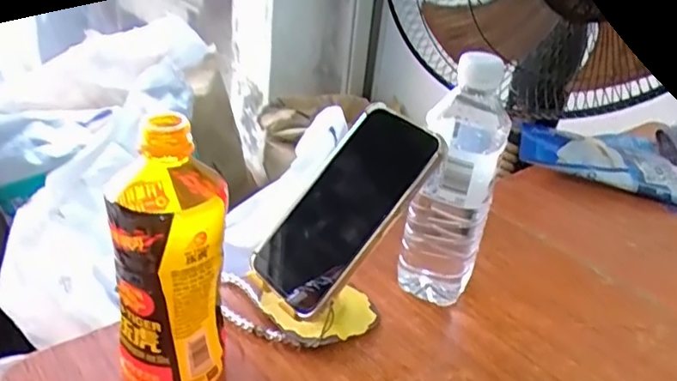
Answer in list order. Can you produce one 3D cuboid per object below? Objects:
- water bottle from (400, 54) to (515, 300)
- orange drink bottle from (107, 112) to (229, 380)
[{"bbox_3d":[0.095,-0.003,0.477,0.066,0.208,0.077,11,29,11],"label":"water bottle"},{"bbox_3d":[-0.110,0.047,0.375,0.063,0.187,0.075,-3,29,-16],"label":"orange drink bottle"}]

